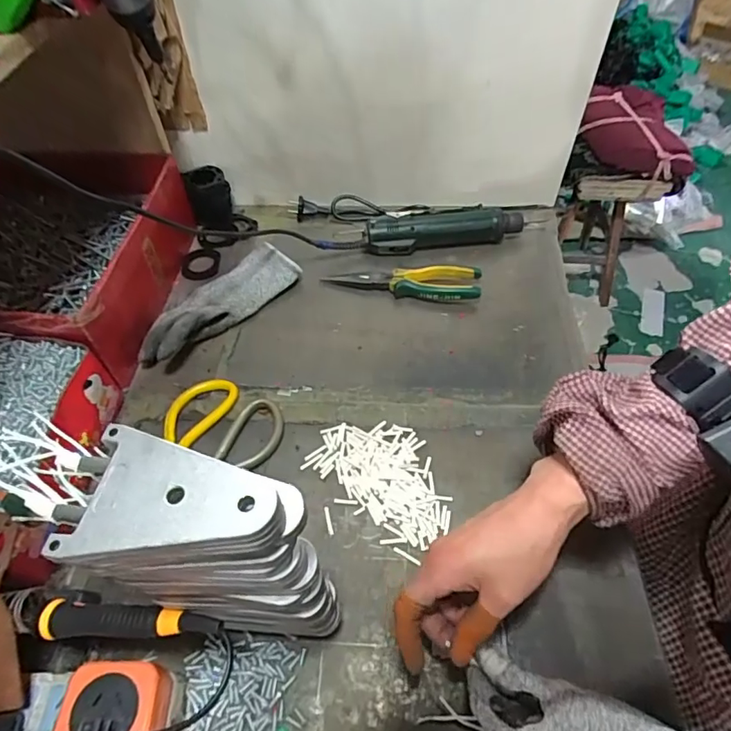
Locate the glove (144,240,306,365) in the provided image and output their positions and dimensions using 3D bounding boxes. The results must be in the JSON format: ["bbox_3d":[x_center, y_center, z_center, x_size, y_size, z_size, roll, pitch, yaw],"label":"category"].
[{"bbox_3d":[-0.180,-0.075,0.614,0.072,0.047,0.214,34,60,25],"label":"glove"}]

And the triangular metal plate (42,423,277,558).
[{"bbox_3d":[-0.093,0.066,0.246,0.099,0.010,0.066,8,53,8],"label":"triangular metal plate"}]

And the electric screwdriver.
[{"bbox_3d":[0.107,-0.182,0.696,0.216,0.042,0.041,-6,52,-3],"label":"electric screwdriver"}]

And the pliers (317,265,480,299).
[{"bbox_3d":[0.047,-0.104,0.645,0.190,0.030,0.040,2,52,4],"label":"pliers"}]

